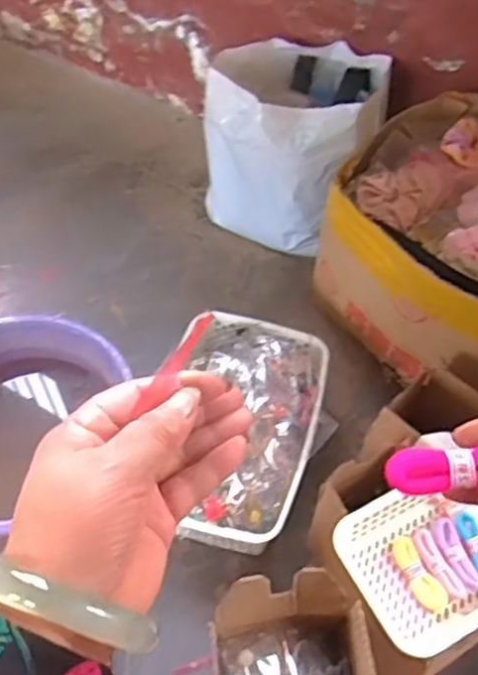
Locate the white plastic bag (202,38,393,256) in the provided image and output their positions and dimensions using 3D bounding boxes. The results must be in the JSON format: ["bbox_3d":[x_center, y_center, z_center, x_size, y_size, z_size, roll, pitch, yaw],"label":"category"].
[{"bbox_3d":[0.088,-0.311,1.087,0.244,0.255,0.233,20,56,13],"label":"white plastic bag"}]

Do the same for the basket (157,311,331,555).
[{"bbox_3d":[-0.002,0.117,0.862,0.187,0.114,0.296,13,55,7],"label":"basket"}]

